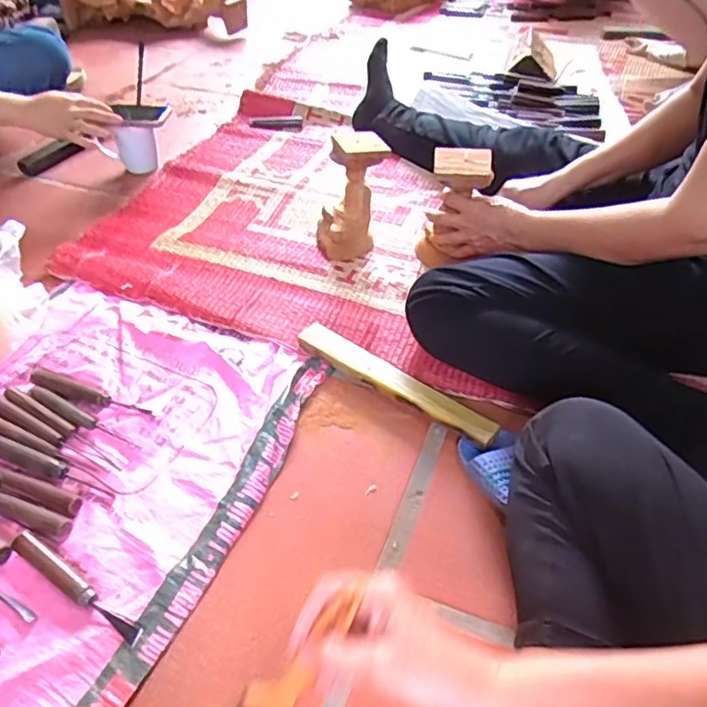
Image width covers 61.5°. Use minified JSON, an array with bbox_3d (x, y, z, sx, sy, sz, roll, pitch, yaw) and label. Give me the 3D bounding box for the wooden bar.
[{"bbox_3d":[0.049,0.038,0.733,0.276,0.036,0.031,29,51,27],"label":"wooden bar"}]

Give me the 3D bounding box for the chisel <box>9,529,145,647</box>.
[{"bbox_3d":[-0.265,0.217,0.561,0.166,0.018,0.021,25,50,25],"label":"chisel"}]

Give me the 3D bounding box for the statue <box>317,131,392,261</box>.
[{"bbox_3d":[-0.003,-0.239,0.920,0.107,0.174,0.082,-7,44,-6],"label":"statue"}]

